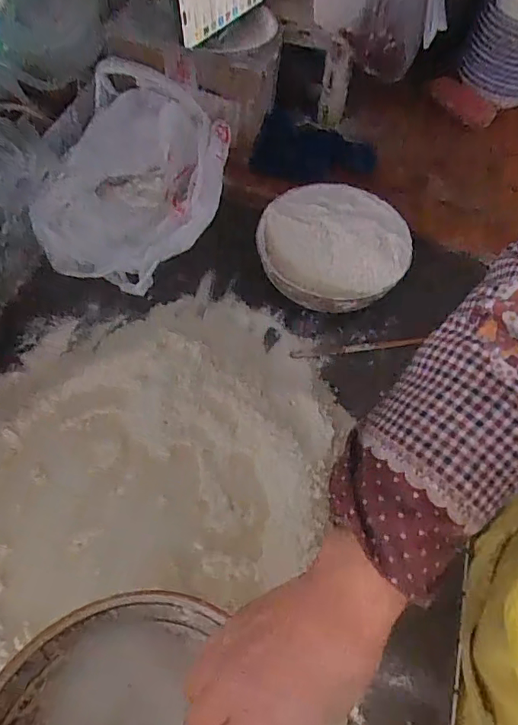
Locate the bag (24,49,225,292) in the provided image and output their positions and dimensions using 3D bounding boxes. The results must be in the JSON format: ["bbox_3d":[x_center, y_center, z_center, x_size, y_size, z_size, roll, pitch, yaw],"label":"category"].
[{"bbox_3d":[-0.147,-0.225,0.619,0.190,0.102,0.262,14,60,4],"label":"bag"}]

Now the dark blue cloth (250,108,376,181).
[{"bbox_3d":[0.082,-0.315,0.729,0.187,0.081,0.061,-3,60,-6],"label":"dark blue cloth"}]

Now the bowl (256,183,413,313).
[{"bbox_3d":[0.091,-0.142,0.630,0.175,0.056,0.172,2,60,-3],"label":"bowl"}]

